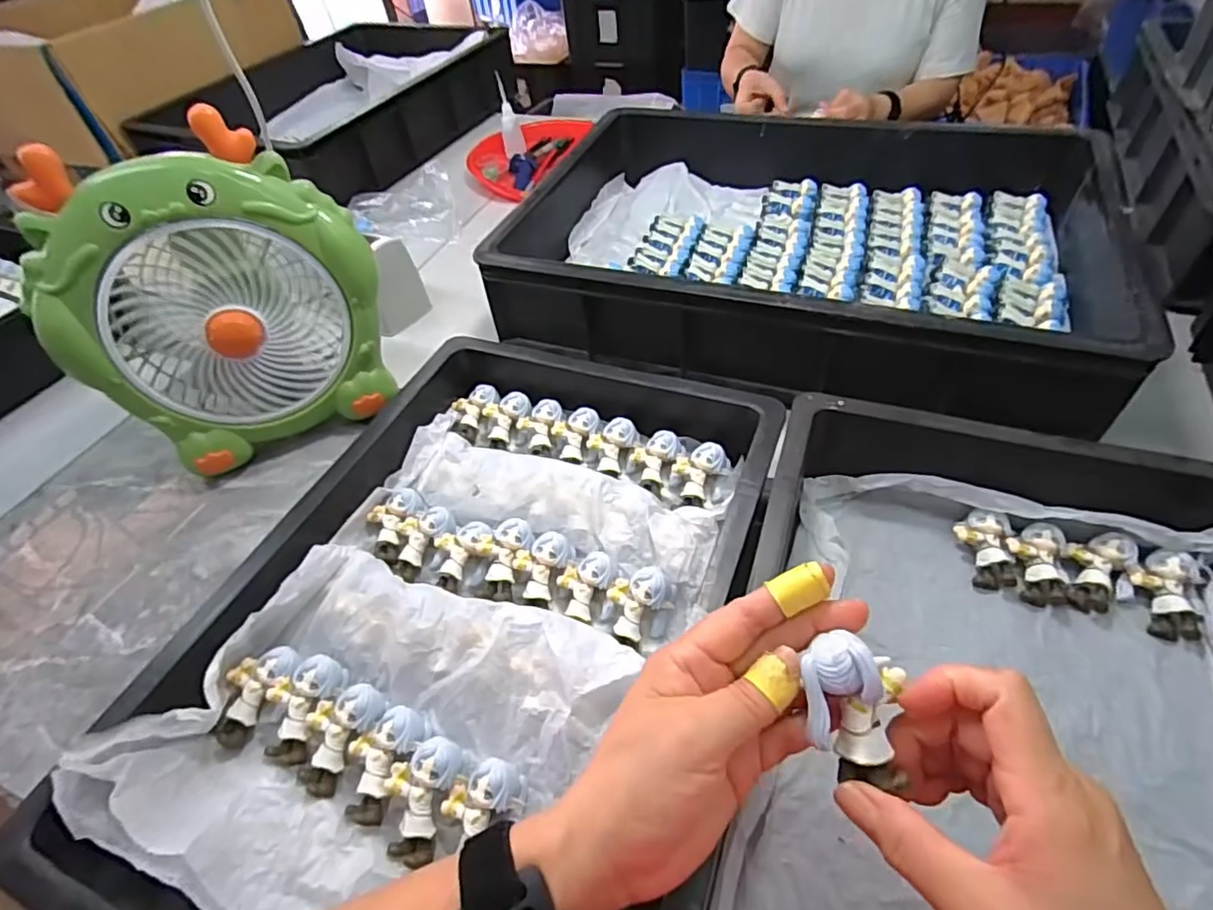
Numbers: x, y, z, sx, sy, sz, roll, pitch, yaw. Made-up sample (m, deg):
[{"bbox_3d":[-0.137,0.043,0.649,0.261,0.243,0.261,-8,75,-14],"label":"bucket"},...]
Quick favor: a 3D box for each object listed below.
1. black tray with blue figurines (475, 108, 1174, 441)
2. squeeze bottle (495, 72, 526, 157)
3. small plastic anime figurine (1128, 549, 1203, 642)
[{"bbox_3d":[0.203,-0.227,0.653,0.578,0.105,0.411,16,52,20],"label":"black tray with blue figurines"},{"bbox_3d":[-0.168,-0.581,1.029,0.037,0.108,0.045,-11,48,-3],"label":"squeeze bottle"},{"bbox_3d":[0.386,0.096,0.410,0.035,0.016,0.061,7,73,12],"label":"small plastic anime figurine"}]

